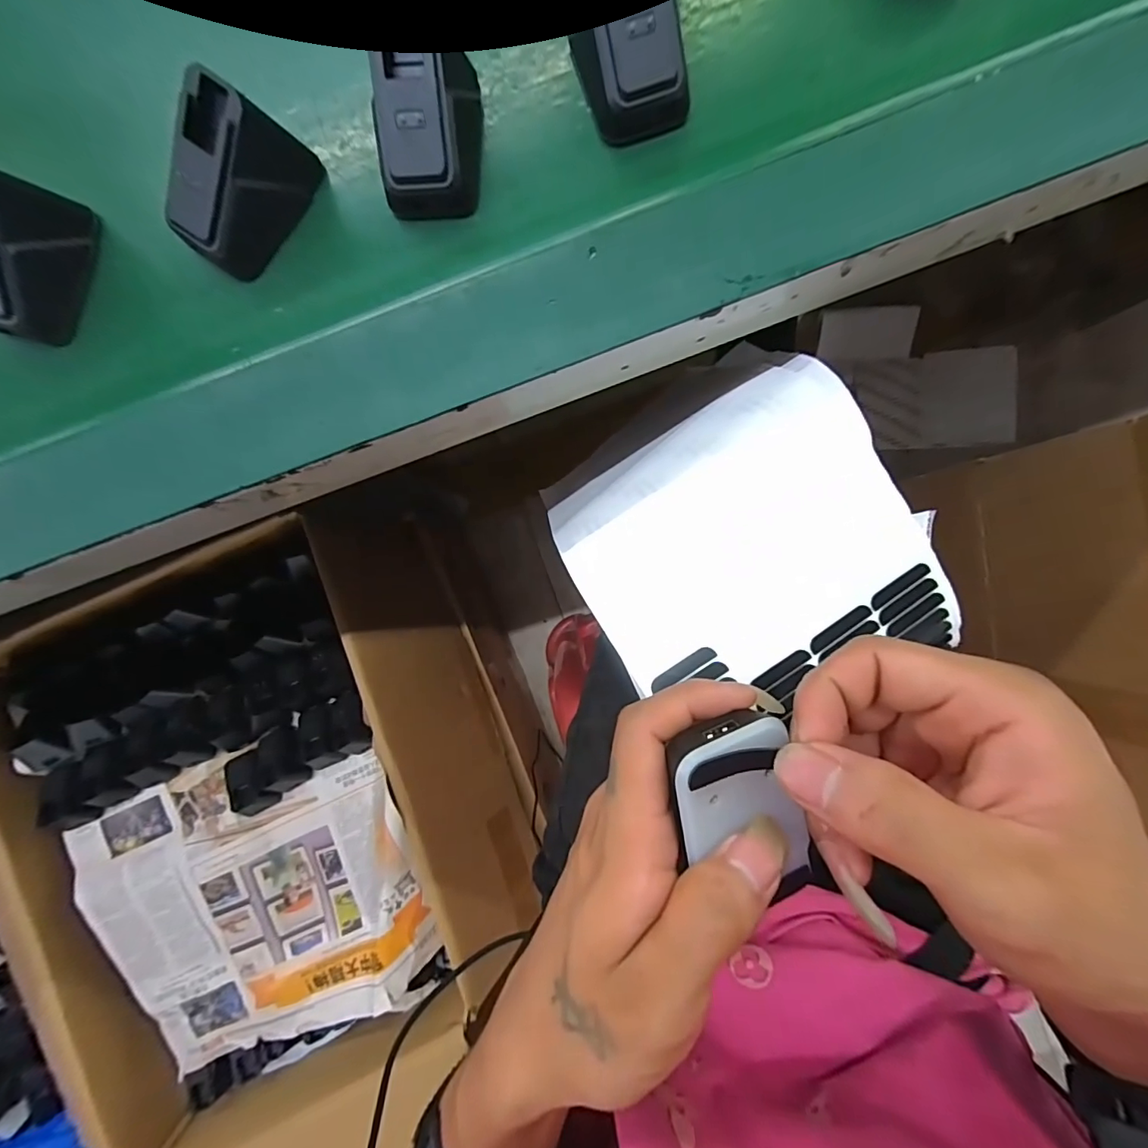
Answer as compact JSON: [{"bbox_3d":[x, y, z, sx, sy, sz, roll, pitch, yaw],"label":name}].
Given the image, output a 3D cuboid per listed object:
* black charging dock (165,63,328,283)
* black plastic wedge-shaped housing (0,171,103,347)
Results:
[{"bbox_3d":[-0.151,-0.175,0.220,0.034,0.041,0.067,36,93,2],"label":"black charging dock"},{"bbox_3d":[-0.253,-0.144,0.224,0.026,0.044,0.065,13,92,3],"label":"black plastic wedge-shaped housing"}]

